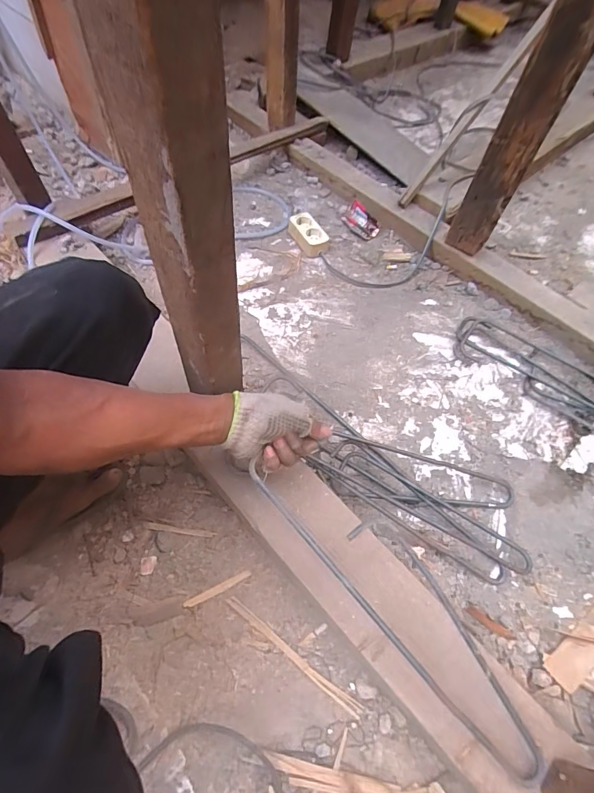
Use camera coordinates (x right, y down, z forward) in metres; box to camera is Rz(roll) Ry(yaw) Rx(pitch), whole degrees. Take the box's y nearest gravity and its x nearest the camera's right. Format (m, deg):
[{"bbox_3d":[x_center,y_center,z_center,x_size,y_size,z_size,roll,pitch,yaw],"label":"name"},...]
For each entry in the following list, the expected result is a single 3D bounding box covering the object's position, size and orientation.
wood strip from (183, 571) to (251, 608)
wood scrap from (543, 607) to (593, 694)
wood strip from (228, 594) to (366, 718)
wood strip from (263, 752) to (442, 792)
[{"bbox_3d":[-0.110,0.268,0.547,0.095,0.004,0.011,-22,62,-14],"label":"wood strip"},{"bbox_3d":[0.411,0.332,0.540,0.177,0.012,0.044,-28,64,-18],"label":"wood scrap"},{"bbox_3d":[-0.007,0.341,0.520,0.214,0.005,0.015,33,63,16],"label":"wood strip"},{"bbox_3d":[0.077,0.452,0.450,0.225,0.008,0.029,11,59,4],"label":"wood strip"}]

